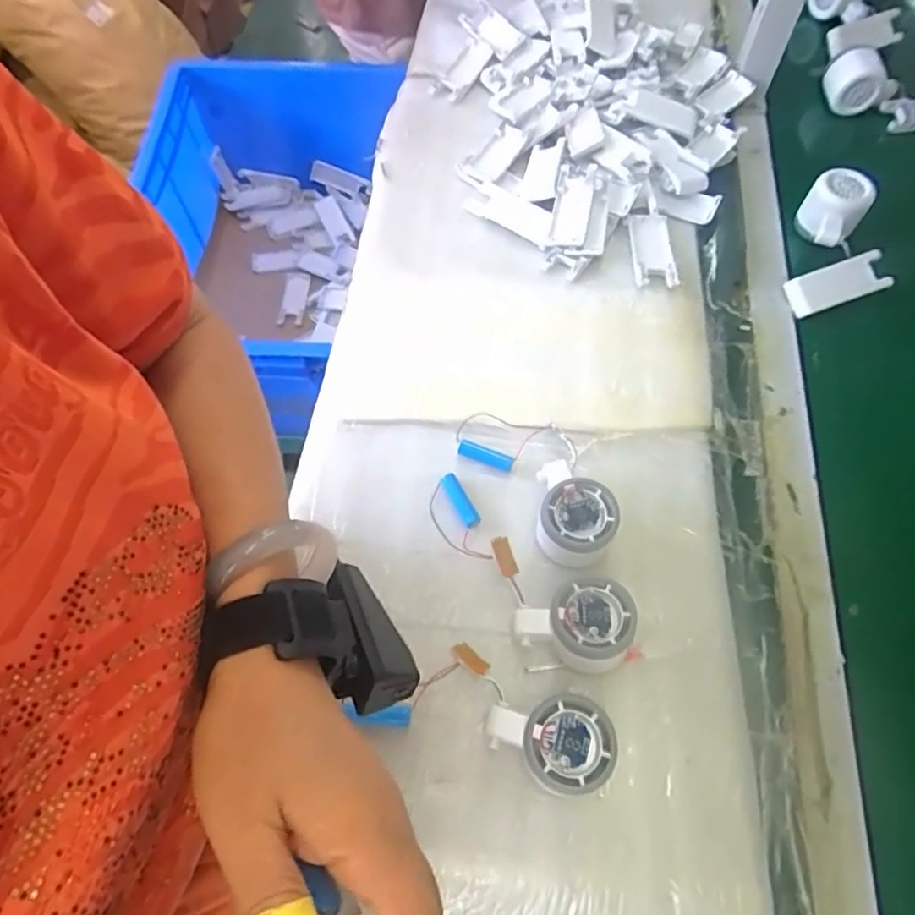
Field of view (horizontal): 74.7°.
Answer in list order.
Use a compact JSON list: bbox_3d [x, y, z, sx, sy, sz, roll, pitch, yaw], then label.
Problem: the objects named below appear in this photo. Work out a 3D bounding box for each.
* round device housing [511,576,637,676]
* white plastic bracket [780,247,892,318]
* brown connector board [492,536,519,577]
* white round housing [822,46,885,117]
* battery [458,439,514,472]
[{"bbox_3d":[0.088,0.118,0.441,0.075,0.052,0.058,25,67,13],"label":"round device housing"},{"bbox_3d":[0.392,-0.179,0.618,0.109,0.009,0.042,-21,86,1],"label":"white plastic bracket"},{"bbox_3d":[0.037,0.078,0.475,0.013,0.006,0.032,-18,78,-8],"label":"brown connector board"},{"bbox_3d":[0.511,-0.483,0.774,0.059,0.053,0.053,6,64,3],"label":"white round housing"},{"bbox_3d":[0.025,-0.002,0.526,0.048,0.011,0.014,18,65,9],"label":"battery"}]

